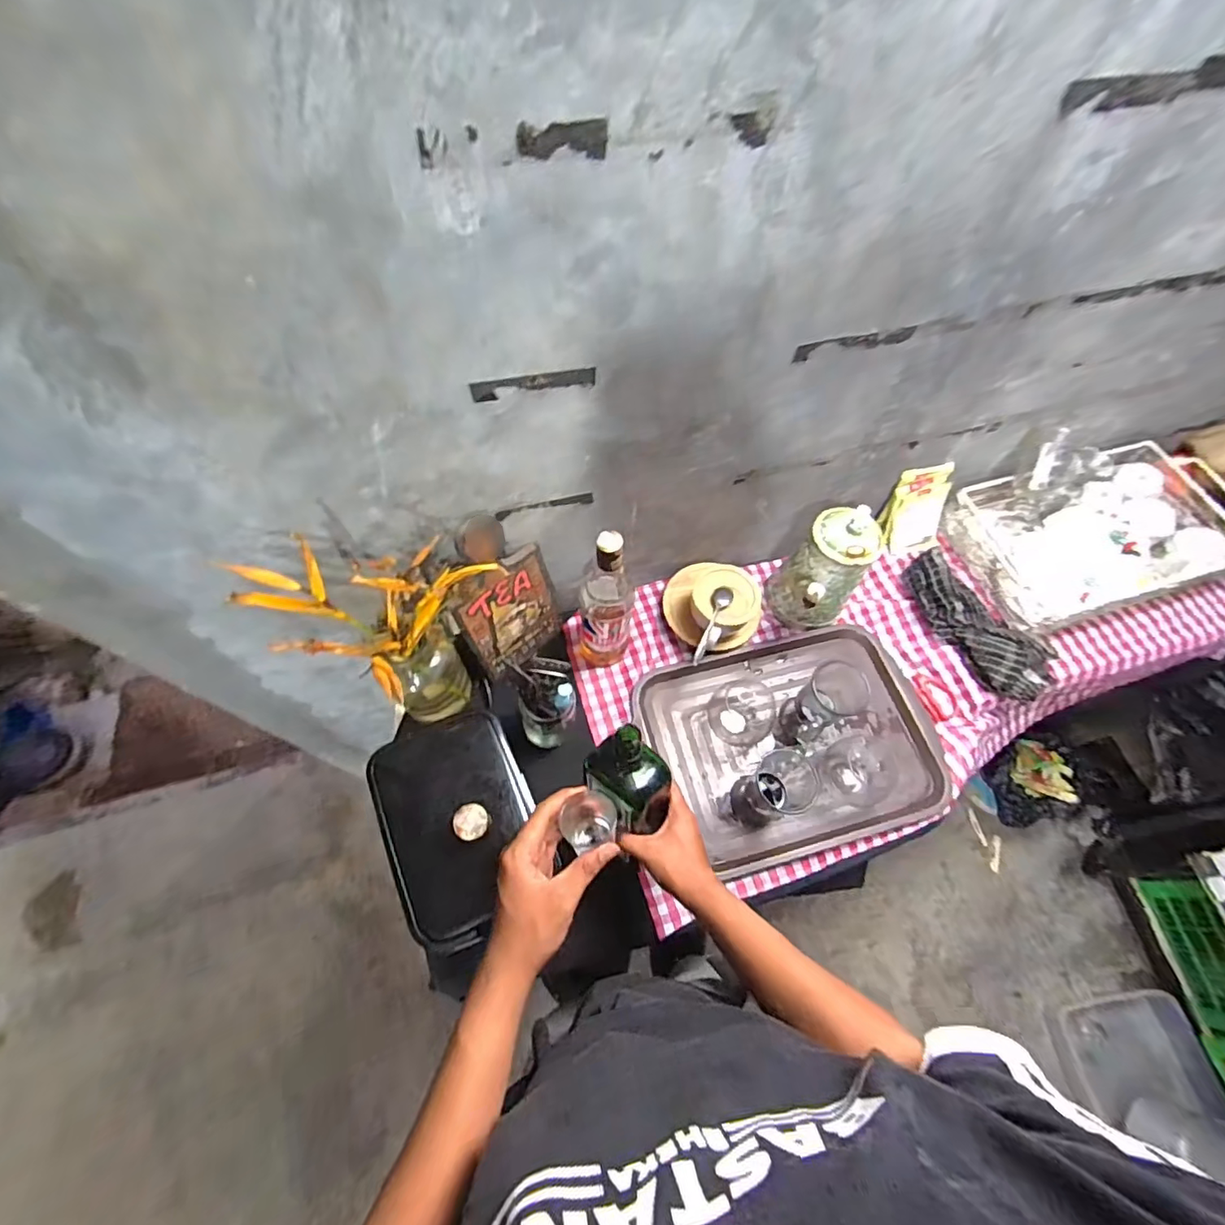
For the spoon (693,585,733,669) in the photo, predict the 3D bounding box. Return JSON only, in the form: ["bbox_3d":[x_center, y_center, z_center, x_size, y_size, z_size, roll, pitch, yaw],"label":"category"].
[{"bbox_3d":[0.144,0.017,0.788,0.031,0.017,0.126,23,79,9],"label":"spoon"}]

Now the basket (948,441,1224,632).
[{"bbox_3d":[0.825,-0.147,0.909,0.440,0.103,0.262,-15,64,-10],"label":"basket"}]

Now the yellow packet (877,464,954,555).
[{"bbox_3d":[0.515,-0.176,0.910,0.111,0.143,0.023,-9,29,-10],"label":"yellow packet"}]

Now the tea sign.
[{"bbox_3d":[-0.139,0.003,0.773,0.148,0.195,0.011,-35,57,-25],"label":"tea sign"}]

